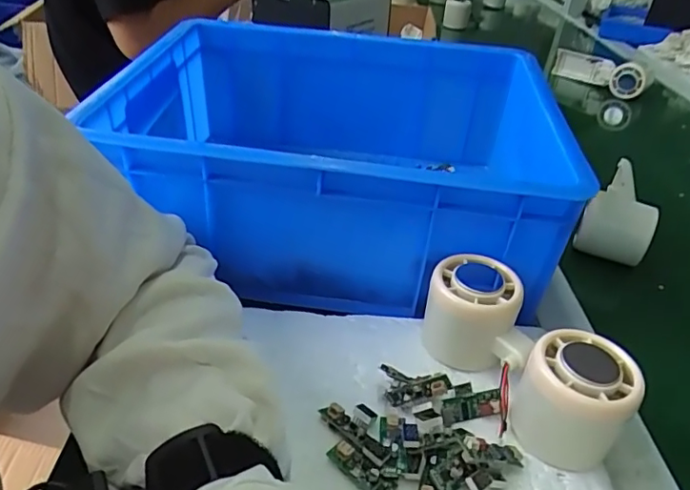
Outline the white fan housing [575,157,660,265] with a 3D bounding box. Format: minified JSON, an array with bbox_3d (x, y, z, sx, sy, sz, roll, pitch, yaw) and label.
[{"bbox_3d":[0.251,-0.029,0.498,0.056,0.052,0.108,21,38,21],"label":"white fan housing"}]

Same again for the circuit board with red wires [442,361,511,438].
[{"bbox_3d":[0.078,0.093,0.312,0.044,0.013,0.032,-15,72,-12],"label":"circuit board with red wires"}]

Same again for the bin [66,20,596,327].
[{"bbox_3d":[-0.006,-0.079,0.456,0.328,0.125,0.254,9,35,5],"label":"bin"}]

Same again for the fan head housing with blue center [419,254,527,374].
[{"bbox_3d":[0.080,0.043,0.348,0.053,0.058,0.044,15,36,13],"label":"fan head housing with blue center"}]

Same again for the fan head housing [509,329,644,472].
[{"bbox_3d":[0.123,0.084,0.295,0.056,0.058,0.057,30,42,32],"label":"fan head housing"}]

